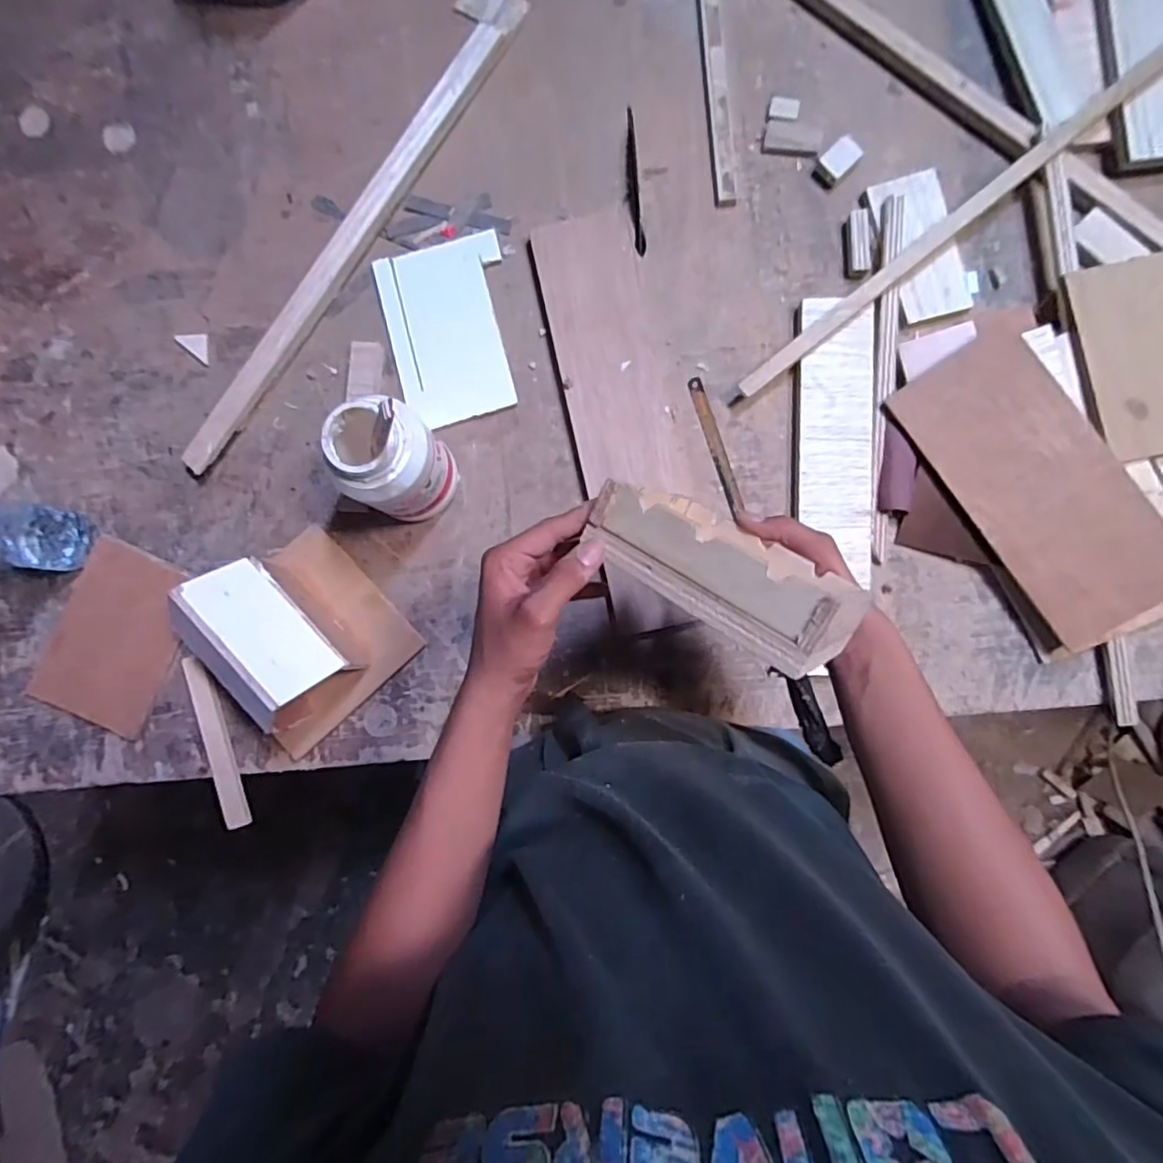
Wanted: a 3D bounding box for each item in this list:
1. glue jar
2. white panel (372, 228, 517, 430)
[{"bbox_3d":[-0.176,-0.112,0.571,0.092,0.169,0.084,-39,86,1],"label":"glue jar"},{"bbox_3d":[-0.147,-0.277,0.656,0.134,0.010,0.201,-12,87,2],"label":"white panel"}]

